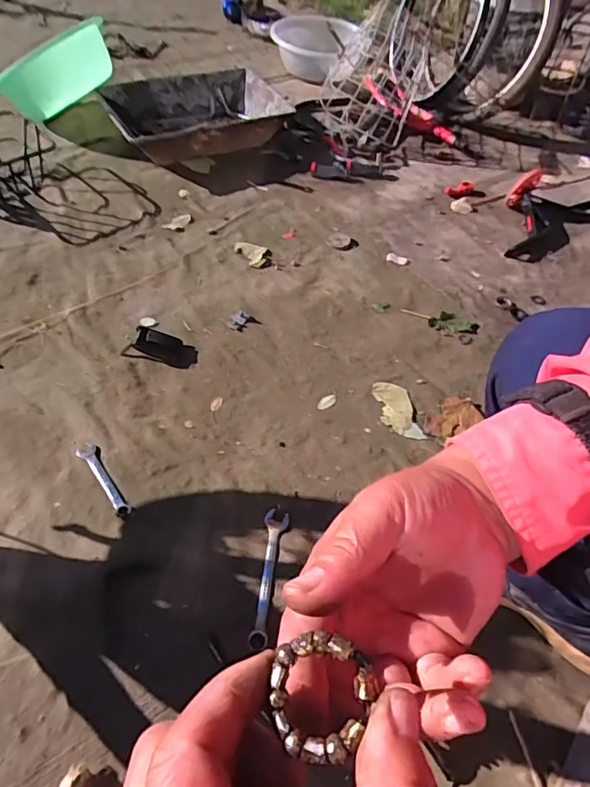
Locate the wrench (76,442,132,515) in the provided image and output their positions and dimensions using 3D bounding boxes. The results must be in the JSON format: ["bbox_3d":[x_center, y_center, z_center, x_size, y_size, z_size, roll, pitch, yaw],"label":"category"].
[{"bbox_3d":[-0.294,0.129,0.781,0.028,0.006,0.148,-34,62,-27],"label":"wrench"}]

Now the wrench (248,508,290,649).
[{"bbox_3d":[-0.038,0.246,0.701,0.033,0.013,0.188,9,52,2],"label":"wrench"}]

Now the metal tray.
[{"bbox_3d":[-0.273,-0.780,1.428,0.481,0.105,0.354,-19,56,-19],"label":"metal tray"}]

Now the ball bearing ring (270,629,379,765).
[{"bbox_3d":[0.007,0.099,0.165,0.033,0.012,0.034,3,52,-3],"label":"ball bearing ring"}]

